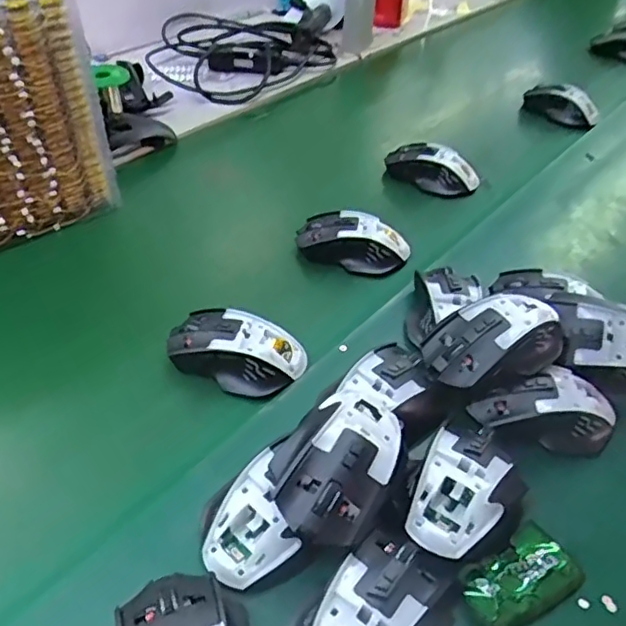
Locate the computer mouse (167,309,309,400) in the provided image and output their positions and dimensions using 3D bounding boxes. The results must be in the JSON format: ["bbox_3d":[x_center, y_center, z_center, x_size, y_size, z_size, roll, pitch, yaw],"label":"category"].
[{"bbox_3d":[-0.065,0.031,0.516,0.112,0.038,0.059,15,45,13],"label":"computer mouse"}]

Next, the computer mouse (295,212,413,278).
[{"bbox_3d":[0.042,-0.078,0.643,0.116,0.037,0.055,16,46,14],"label":"computer mouse"}]

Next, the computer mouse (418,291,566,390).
[{"bbox_3d":[0.147,0.015,0.482,0.114,0.033,0.064,-14,46,-16],"label":"computer mouse"}]

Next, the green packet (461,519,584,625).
[{"bbox_3d":[0.130,0.168,0.386,0.080,0.011,0.046,-24,50,-25],"label":"green packet"}]

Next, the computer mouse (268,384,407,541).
[{"bbox_3d":[0.022,0.089,0.394,0.068,0.042,0.122,25,48,22],"label":"computer mouse"}]

